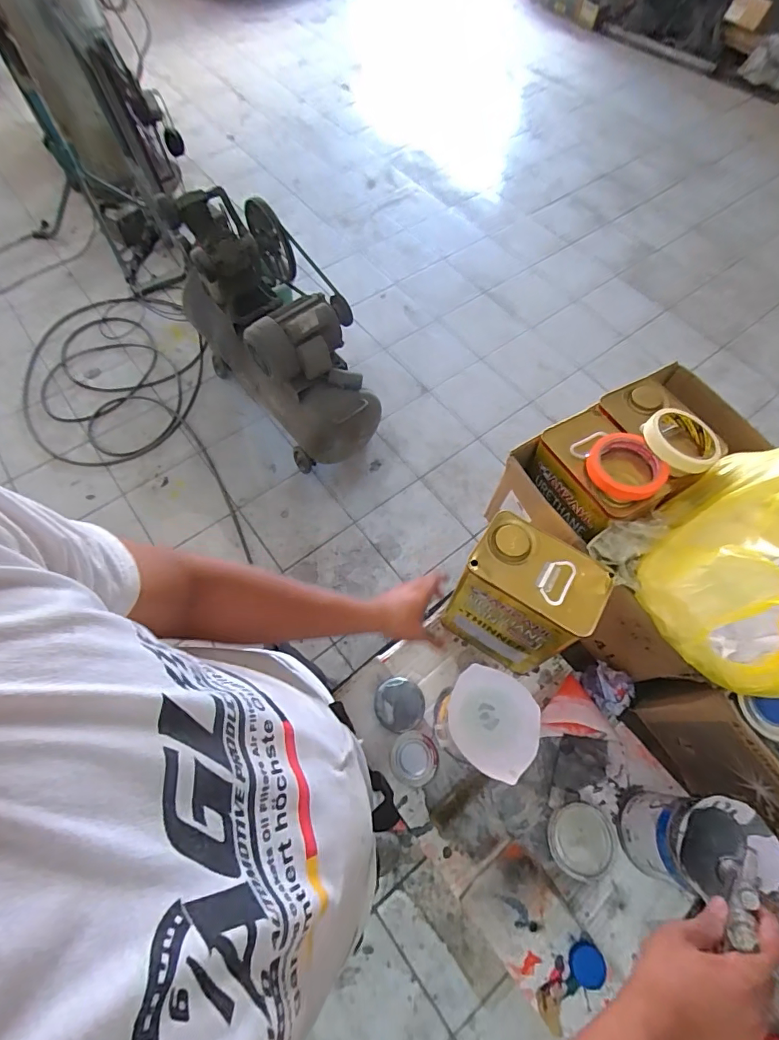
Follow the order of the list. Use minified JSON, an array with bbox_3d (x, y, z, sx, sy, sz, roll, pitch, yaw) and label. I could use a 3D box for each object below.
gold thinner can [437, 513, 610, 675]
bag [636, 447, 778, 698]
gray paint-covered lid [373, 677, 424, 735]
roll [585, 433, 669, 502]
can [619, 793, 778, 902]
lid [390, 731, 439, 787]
[{"bbox_3d":[0.182,0.115,0.663,0.157,0.221,0.106,32,67,14],"label":"gold thinner can"},{"bbox_3d":[0.467,0.049,0.539,0.291,0.166,0.250,-36,69,-18],"label":"bag"},{"bbox_3d":[0.016,0.291,0.722,0.078,0.012,0.078,2,76,-9],"label":"gray paint-covered lid"},{"bbox_3d":[0.318,-0.070,0.618,0.098,0.034,0.091,1,63,-1],"label":"roll"},{"bbox_3d":[0.391,0.413,0.592,0.122,0.146,0.104,0,63,-1],"label":"can"},{"bbox_3d":[0.033,0.325,0.624,0.065,0.009,0.064,-5,64,11],"label":"lid"}]

